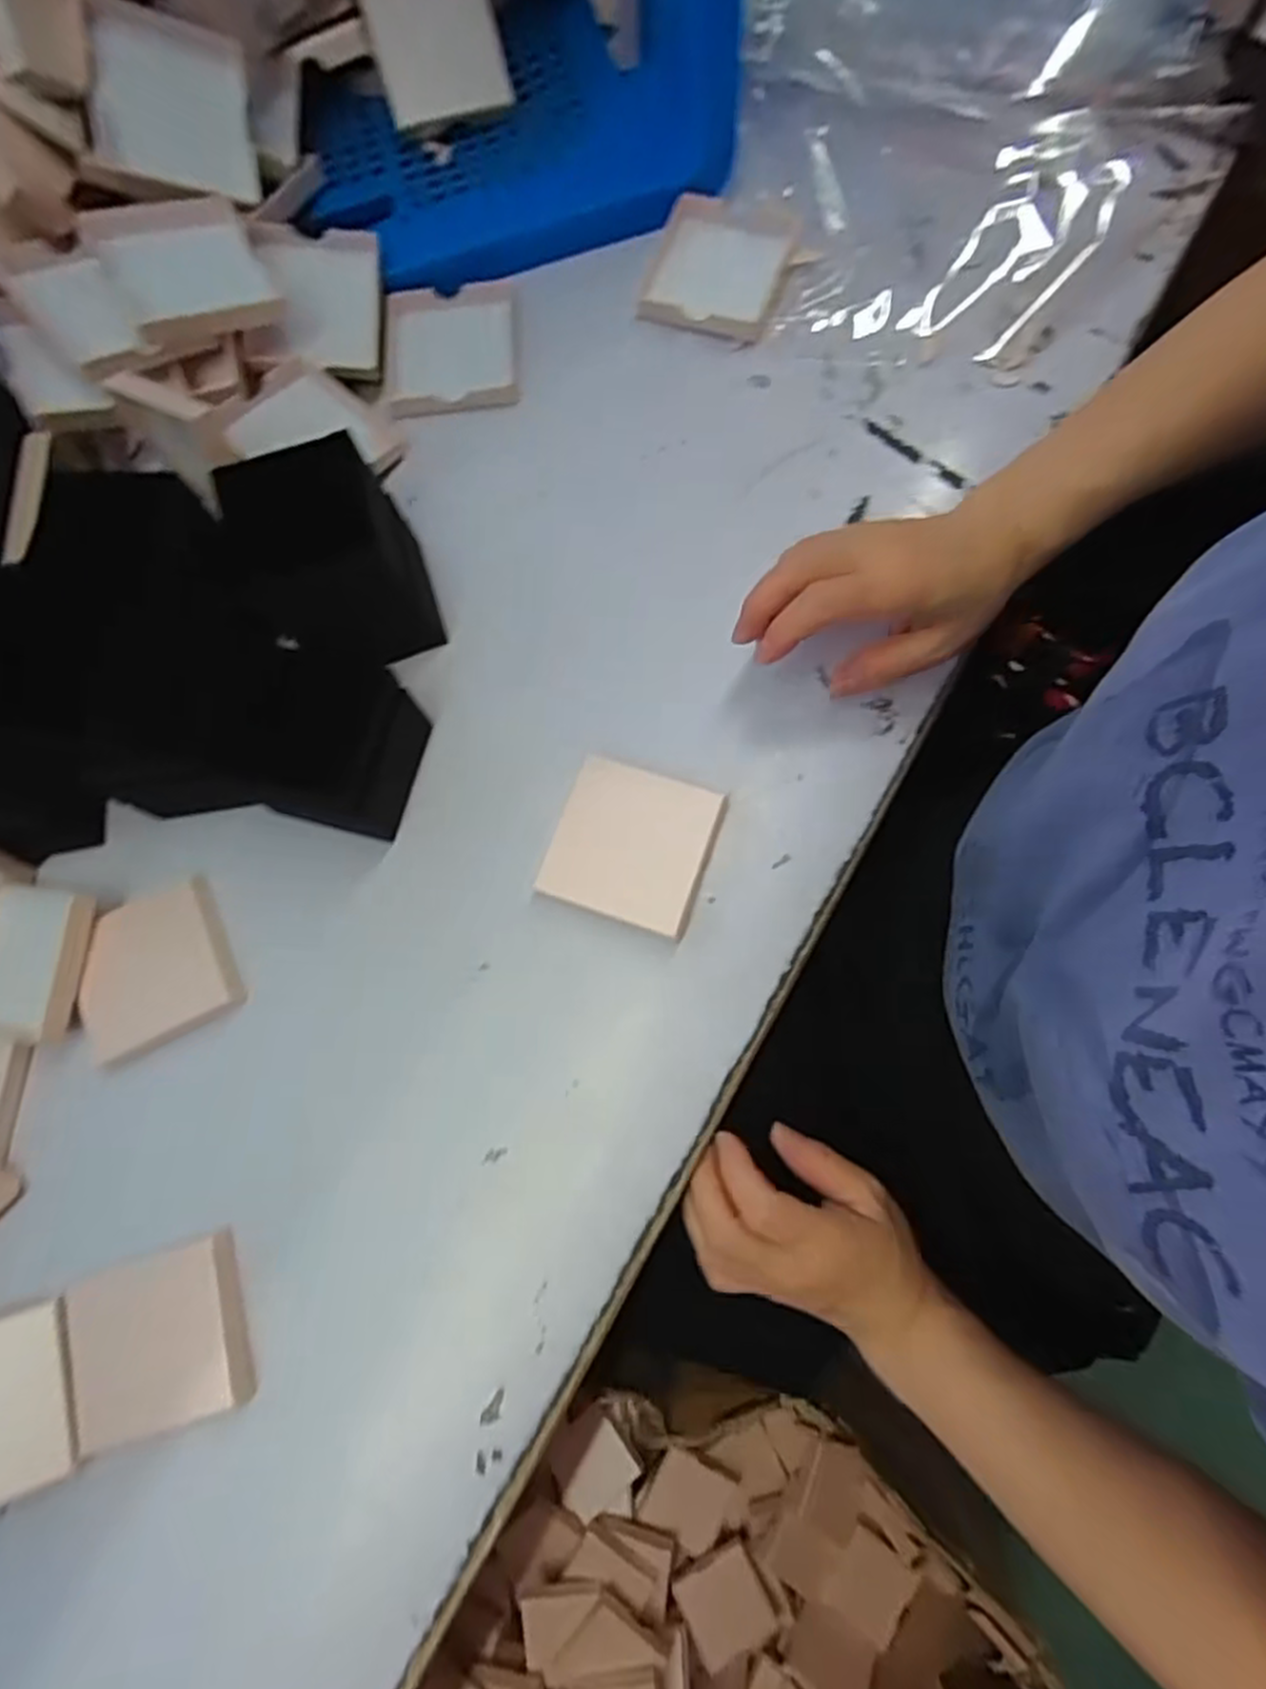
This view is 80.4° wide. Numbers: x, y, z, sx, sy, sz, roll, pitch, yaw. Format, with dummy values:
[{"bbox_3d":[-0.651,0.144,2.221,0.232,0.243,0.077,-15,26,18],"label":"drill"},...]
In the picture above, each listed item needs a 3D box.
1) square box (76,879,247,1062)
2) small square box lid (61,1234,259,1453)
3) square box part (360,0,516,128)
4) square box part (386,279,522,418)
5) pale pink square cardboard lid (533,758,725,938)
[{"bbox_3d":[-0.251,0.065,0.389,0.079,0.008,0.075,-28,75,-2],"label":"square box"},{"bbox_3d":[-0.222,0.231,0.348,0.081,0.017,0.071,-19,75,0],"label":"small square box lid"},{"bbox_3d":[-0.123,-0.509,0.476,0.081,0.077,0.024,-17,35,-2],"label":"square box part"},{"bbox_3d":[-0.114,-0.311,0.468,0.081,0.015,0.090,-6,76,3],"label":"square box part"},{"bbox_3d":[0.000,0.000,0.385,0.077,0.012,0.077,18,78,9],"label":"pale pink square cardboard lid"}]

